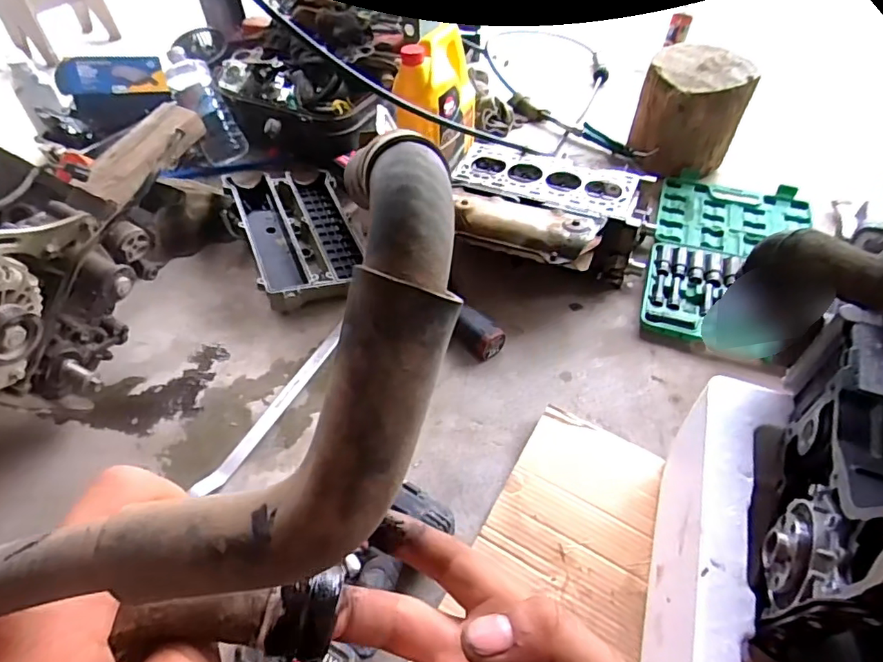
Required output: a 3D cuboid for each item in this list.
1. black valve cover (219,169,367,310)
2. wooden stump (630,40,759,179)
[{"bbox_3d":[-0.279,-0.191,1.054,0.216,0.080,0.359,-19,52,-16],"label":"black valve cover"},{"bbox_3d":[0.563,-0.501,1.208,0.213,0.211,0.217,18,52,15],"label":"wooden stump"}]

